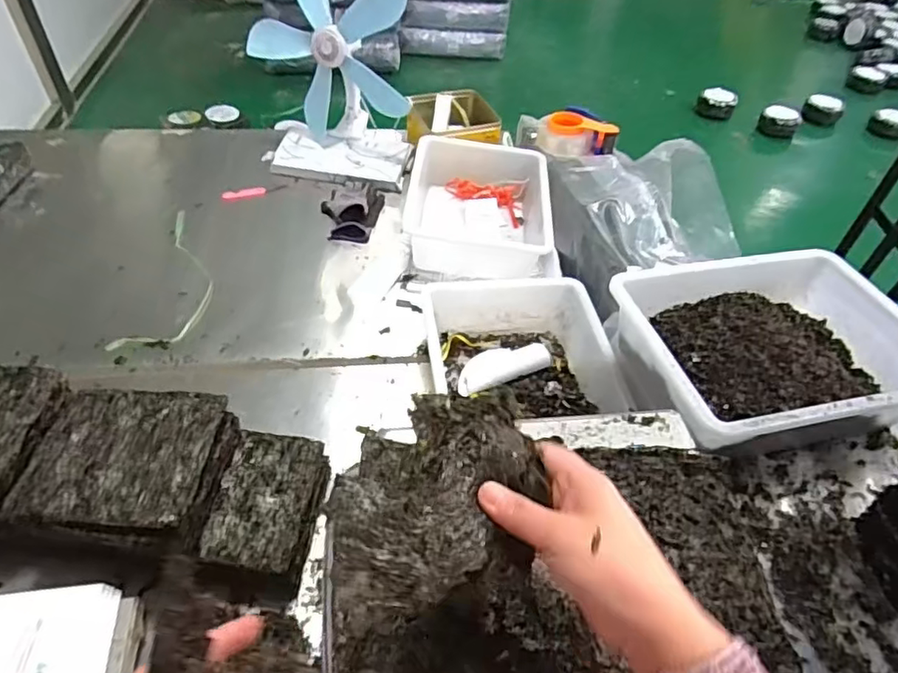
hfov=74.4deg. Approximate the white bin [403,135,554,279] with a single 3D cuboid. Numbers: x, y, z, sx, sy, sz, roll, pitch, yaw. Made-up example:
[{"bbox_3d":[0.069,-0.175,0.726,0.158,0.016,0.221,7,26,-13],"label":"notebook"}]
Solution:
[{"bbox_3d":[0.061,-0.269,1.239,0.279,0.123,0.345,5,47,0],"label":"white bin"}]

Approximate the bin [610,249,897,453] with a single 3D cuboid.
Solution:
[{"bbox_3d":[0.421,0.012,0.779,0.350,0.100,0.284,-8,48,-11],"label":"bin"}]

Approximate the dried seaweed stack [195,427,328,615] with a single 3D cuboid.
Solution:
[{"bbox_3d":[-0.233,0.232,0.760,0.121,0.079,0.193,9,47,4],"label":"dried seaweed stack"}]

